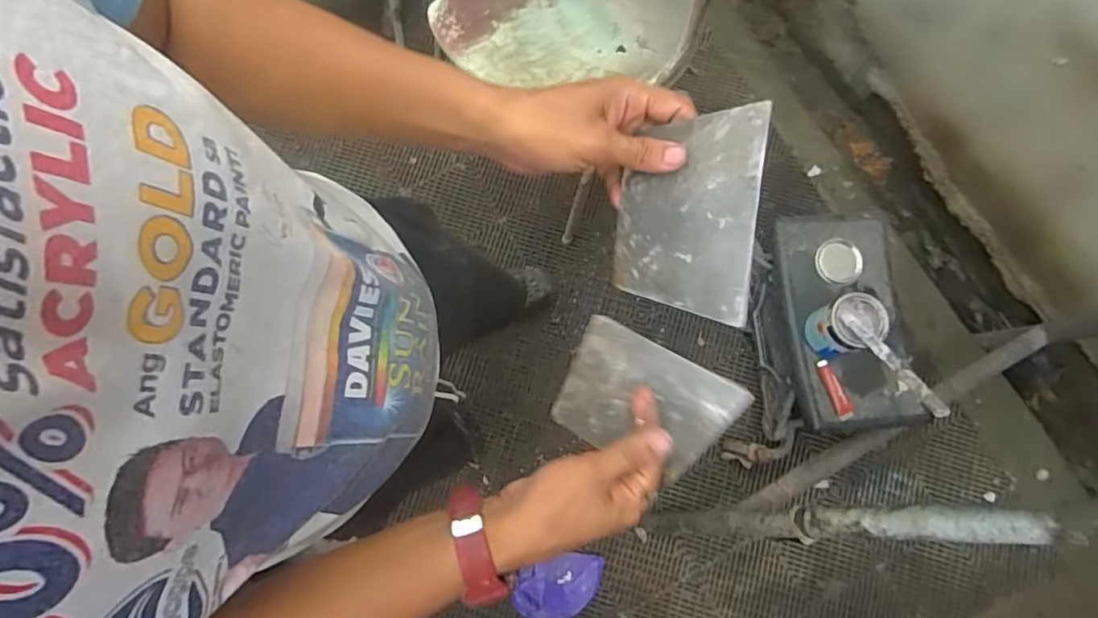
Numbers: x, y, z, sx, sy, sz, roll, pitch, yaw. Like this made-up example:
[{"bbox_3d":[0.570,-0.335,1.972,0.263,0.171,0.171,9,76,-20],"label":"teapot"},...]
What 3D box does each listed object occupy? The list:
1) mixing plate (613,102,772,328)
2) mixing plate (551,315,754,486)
[{"bbox_3d":[0.095,-0.066,0.403,0.097,0.005,0.137,8,96,31],"label":"mixing plate"},{"bbox_3d":[0.072,0.074,0.466,0.143,0.005,0.100,29,76,31],"label":"mixing plate"}]

